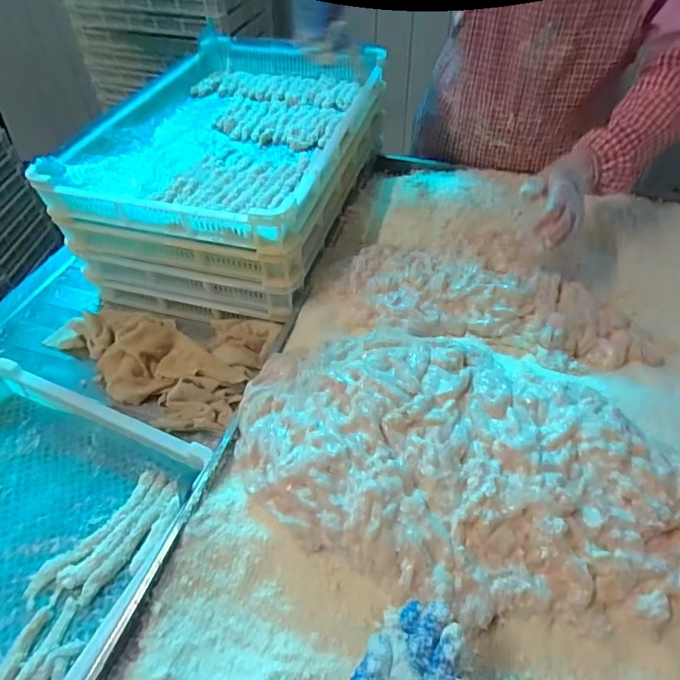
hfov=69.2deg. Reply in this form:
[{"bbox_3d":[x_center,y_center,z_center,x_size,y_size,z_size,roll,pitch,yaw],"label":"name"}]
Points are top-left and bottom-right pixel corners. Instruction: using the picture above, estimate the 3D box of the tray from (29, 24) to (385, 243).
[{"bbox_3d":[-0.174,-0.378,0.843,0.392,0.063,0.599,11,50,11],"label":"tray"}]

